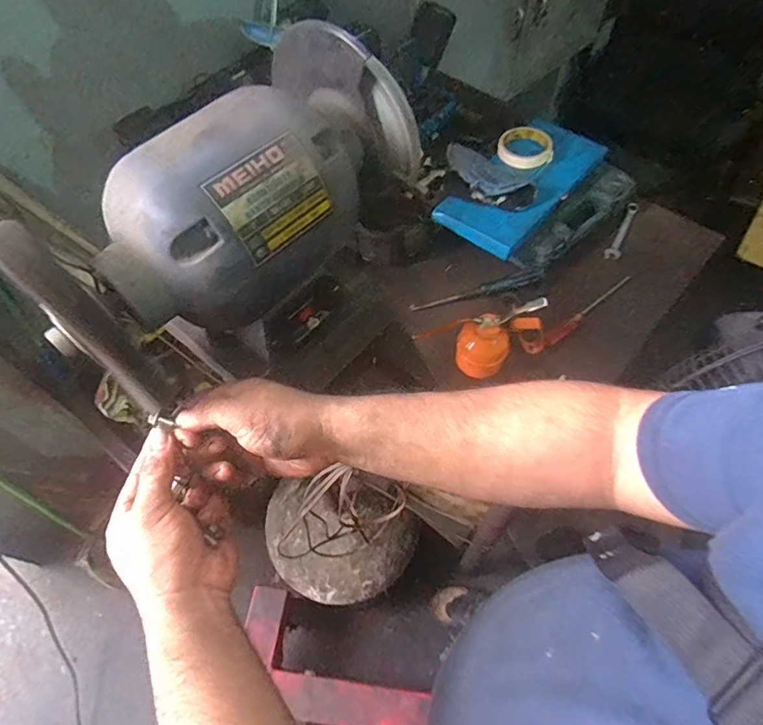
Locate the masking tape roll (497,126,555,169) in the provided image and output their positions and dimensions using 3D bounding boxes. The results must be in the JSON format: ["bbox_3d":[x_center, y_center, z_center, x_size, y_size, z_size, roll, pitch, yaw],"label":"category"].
[{"bbox_3d":[0.259,-0.387,0.901,0.094,0.029,0.094,0,59,0],"label":"masking tape roll"}]

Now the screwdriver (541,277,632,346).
[{"bbox_3d":[0.339,-0.088,0.822,0.236,0.025,0.019,-36,65,-19],"label":"screwdriver"}]

